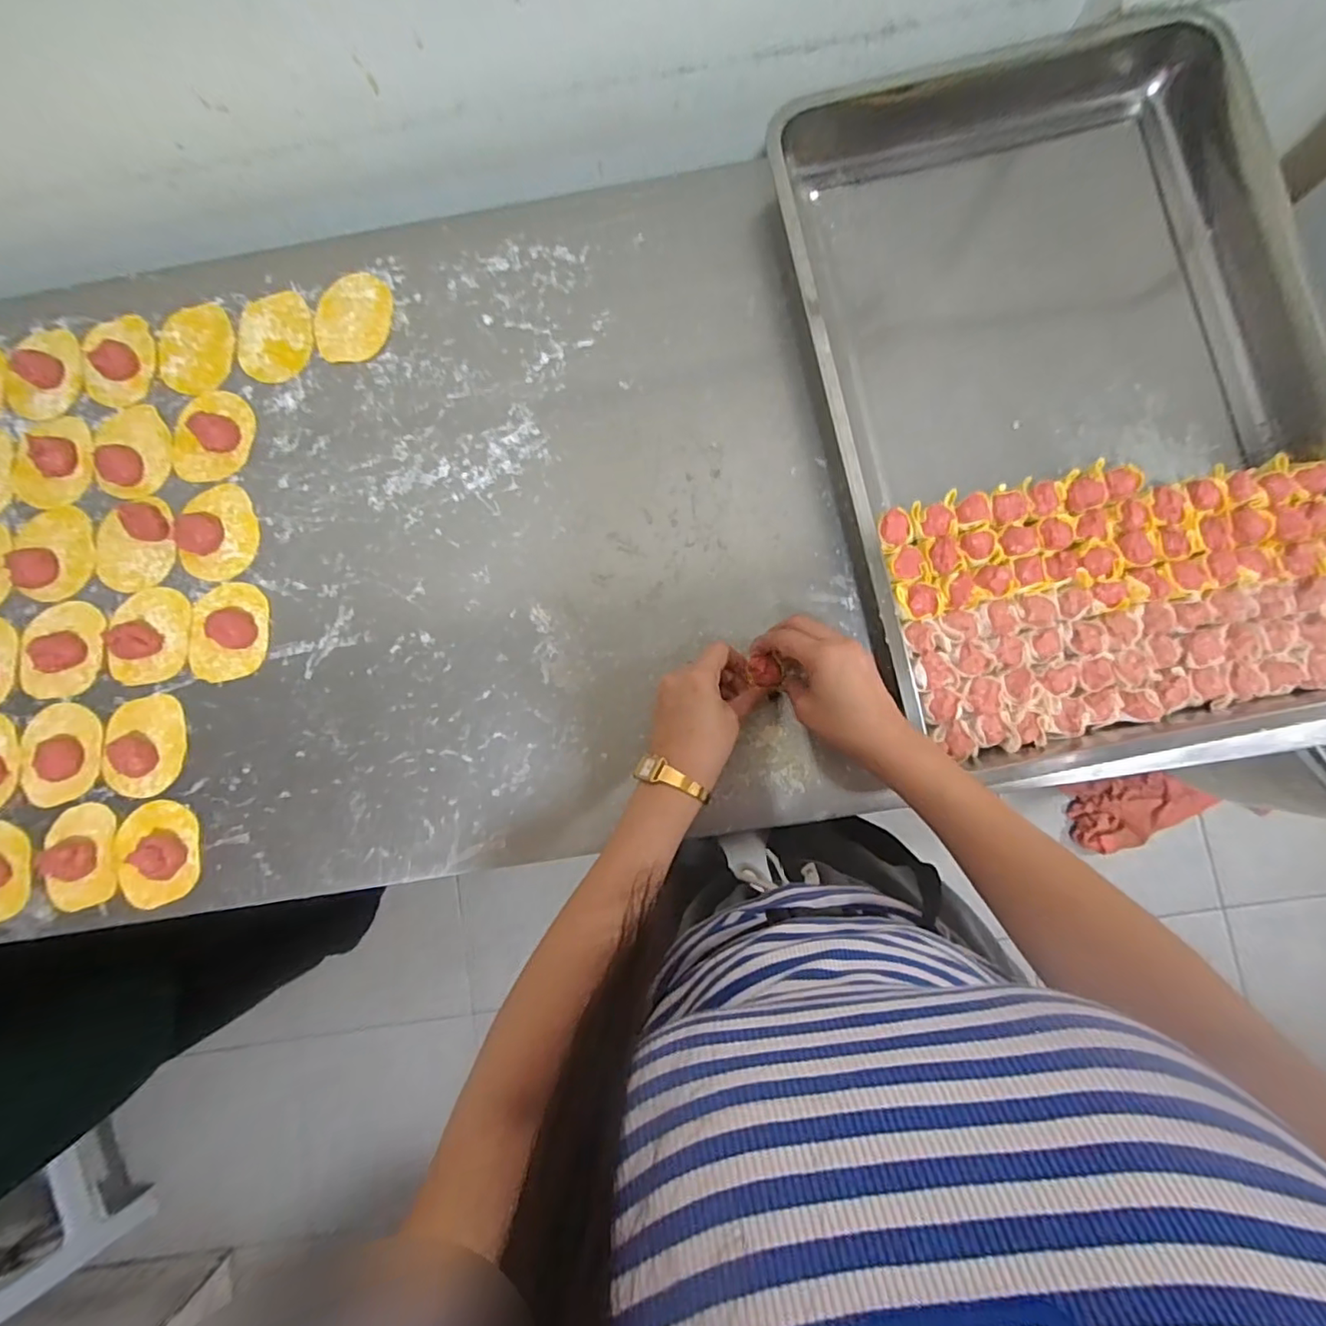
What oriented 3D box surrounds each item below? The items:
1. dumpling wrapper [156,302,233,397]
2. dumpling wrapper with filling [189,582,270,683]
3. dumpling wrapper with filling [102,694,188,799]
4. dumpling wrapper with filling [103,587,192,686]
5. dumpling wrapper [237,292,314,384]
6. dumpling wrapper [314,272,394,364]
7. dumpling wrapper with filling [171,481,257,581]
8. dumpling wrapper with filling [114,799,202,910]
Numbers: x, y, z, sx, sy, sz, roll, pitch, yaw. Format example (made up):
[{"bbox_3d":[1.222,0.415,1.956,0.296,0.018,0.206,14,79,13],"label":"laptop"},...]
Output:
[{"bbox_3d":[-0.442,-0.298,0.551,0.070,0.005,0.094,-1,79,0],"label":"dumpling wrapper"},{"bbox_3d":[-0.391,-0.029,0.517,0.070,0.015,0.086,-4,84,3],"label":"dumpling wrapper with filling"},{"bbox_3d":[-0.462,0.073,0.511,0.068,0.013,0.086,-4,84,3],"label":"dumpling wrapper with filling"},{"bbox_3d":[-0.464,-0.025,0.519,0.069,0.016,0.087,2,84,3],"label":"dumpling wrapper with filling"},{"bbox_3d":[-0.366,-0.307,0.547,0.069,0.004,0.085,-4,84,3],"label":"dumpling wrapper"},{"bbox_3d":[-0.291,-0.326,0.547,0.070,0.004,0.086,2,84,3],"label":"dumpling wrapper"},{"bbox_3d":[-0.408,-0.121,0.528,0.067,0.013,0.086,-9,84,2],"label":"dumpling wrapper with filling"},{"bbox_3d":[-0.437,0.164,0.495,0.067,0.019,0.087,-13,84,2],"label":"dumpling wrapper with filling"}]

